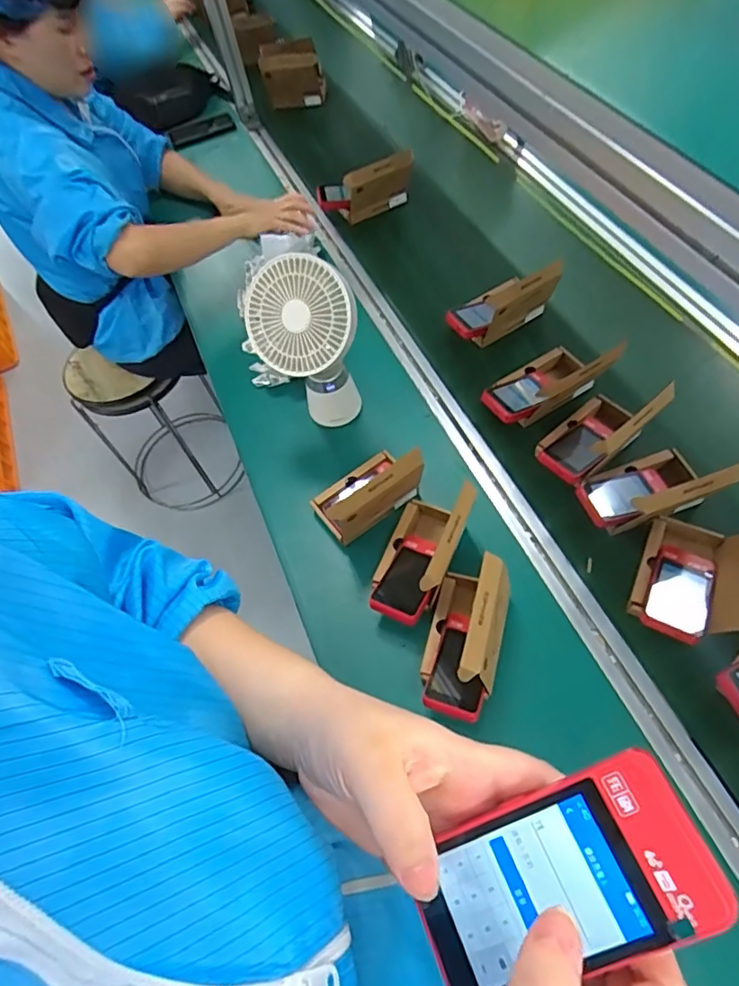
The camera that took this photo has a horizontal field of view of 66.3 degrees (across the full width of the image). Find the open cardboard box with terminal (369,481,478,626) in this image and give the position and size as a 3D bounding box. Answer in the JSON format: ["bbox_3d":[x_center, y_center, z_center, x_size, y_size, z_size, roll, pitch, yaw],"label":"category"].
[{"bbox_3d":[0.059,0.074,0.697,0.091,0.131,0.167,21,64,13],"label":"open cardboard box with terminal"}]

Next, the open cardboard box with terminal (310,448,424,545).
[{"bbox_3d":[-0.007,-0.005,0.753,0.139,0.137,0.083,-32,64,-15],"label":"open cardboard box with terminal"}]

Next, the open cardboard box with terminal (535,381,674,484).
[{"bbox_3d":[0.311,-0.090,0.770,0.170,0.125,0.097,-35,65,-16],"label":"open cardboard box with terminal"}]

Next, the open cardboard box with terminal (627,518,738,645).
[{"bbox_3d":[0.395,0.096,0.663,0.128,0.089,0.167,22,64,14],"label":"open cardboard box with terminal"}]

